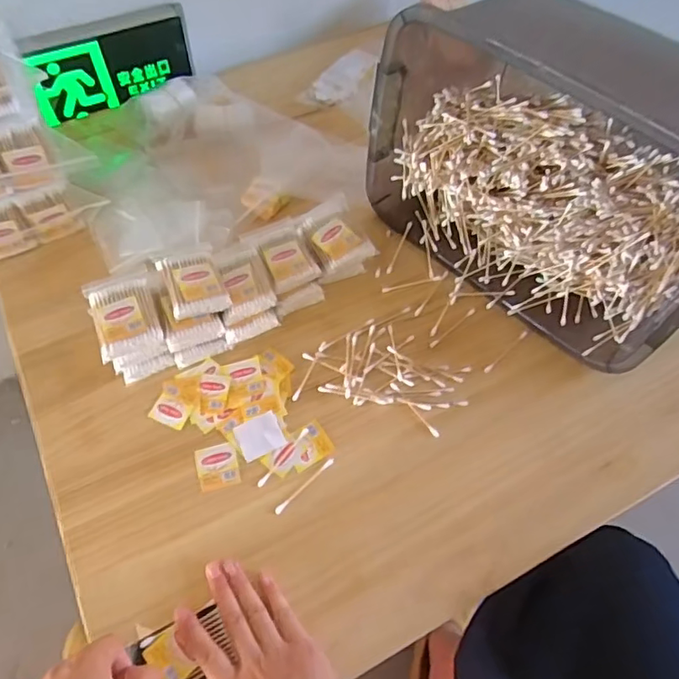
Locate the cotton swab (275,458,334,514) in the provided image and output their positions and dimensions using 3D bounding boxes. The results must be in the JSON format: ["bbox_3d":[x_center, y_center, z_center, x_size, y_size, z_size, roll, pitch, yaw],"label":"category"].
[{"bbox_3d":[-0.032,0.138,0.528,0.073,0.004,0.006,-40,69,-19],"label":"cotton swab"}]

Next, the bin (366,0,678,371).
[{"bbox_3d":[0.217,-0.176,0.571,0.196,0.226,0.412,-41,70,-19],"label":"bin"}]

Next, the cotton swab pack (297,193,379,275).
[{"bbox_3d":[-0.005,-0.119,0.625,0.062,0.015,0.084,-28,74,-2],"label":"cotton swab pack"}]

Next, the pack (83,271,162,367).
[{"bbox_3d":[-0.215,-0.030,0.552,0.061,0.019,0.092,-20,61,-12],"label":"pack"}]

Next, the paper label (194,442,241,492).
[{"bbox_3d":[-0.119,0.123,0.542,0.039,0.004,0.042,-14,63,-8],"label":"paper label"}]

